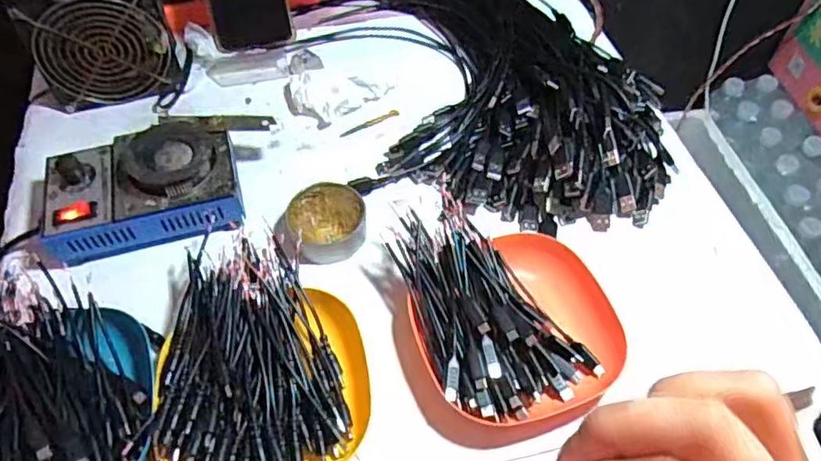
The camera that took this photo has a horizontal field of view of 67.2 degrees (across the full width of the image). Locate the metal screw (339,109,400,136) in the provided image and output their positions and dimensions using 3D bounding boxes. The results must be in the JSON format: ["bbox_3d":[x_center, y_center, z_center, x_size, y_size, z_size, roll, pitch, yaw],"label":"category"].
[{"bbox_3d":[-0.039,-0.103,0.595,0.061,0.006,0.007,-23,58,-14],"label":"metal screw"}]

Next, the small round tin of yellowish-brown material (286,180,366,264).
[{"bbox_3d":[-0.067,-0.006,0.508,0.061,0.025,0.064,0,55,1],"label":"small round tin of yellowish-brown material"}]

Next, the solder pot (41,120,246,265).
[{"bbox_3d":[-0.219,-0.033,0.507,0.150,0.052,0.112,-13,56,-8],"label":"solder pot"}]

